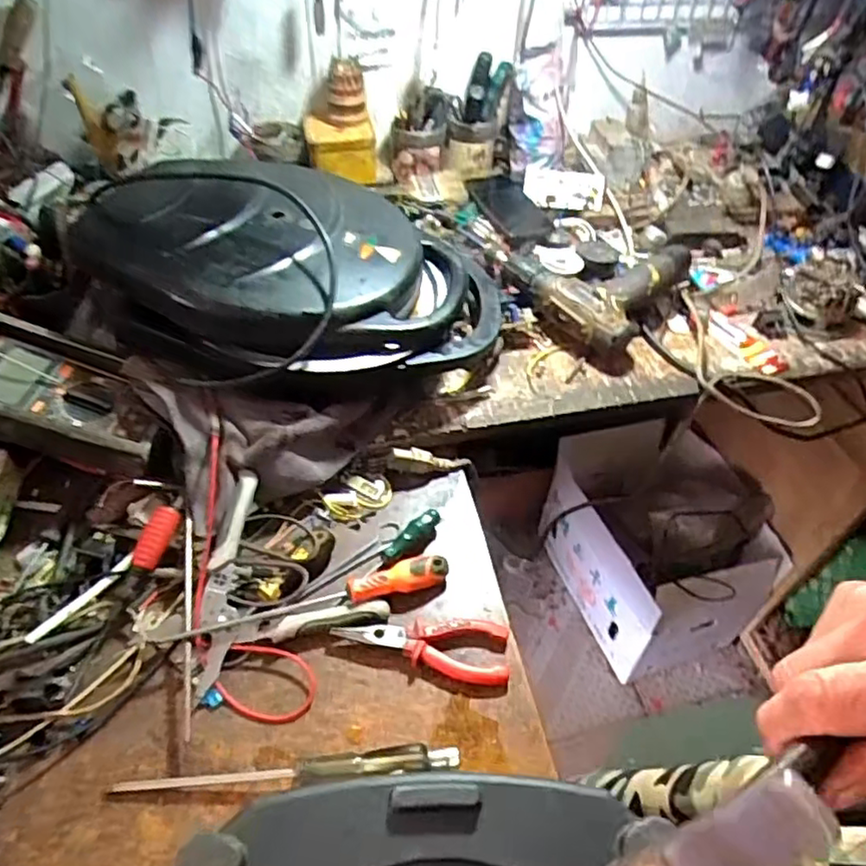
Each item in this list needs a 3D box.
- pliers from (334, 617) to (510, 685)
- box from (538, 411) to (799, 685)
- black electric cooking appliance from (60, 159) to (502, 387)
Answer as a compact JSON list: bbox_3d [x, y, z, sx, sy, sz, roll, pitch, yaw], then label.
[{"bbox_3d":[-0.008,0.175,0.554,0.144,0.020,0.055,8,50,1],"label":"pliers"},{"bbox_3d":[0.460,0.231,1.372,0.331,0.317,0.411,-13,53,-16],"label":"box"},{"bbox_3d":[-0.139,-0.177,0.692,0.363,0.115,0.334,3,50,-3],"label":"black electric cooking appliance"}]

